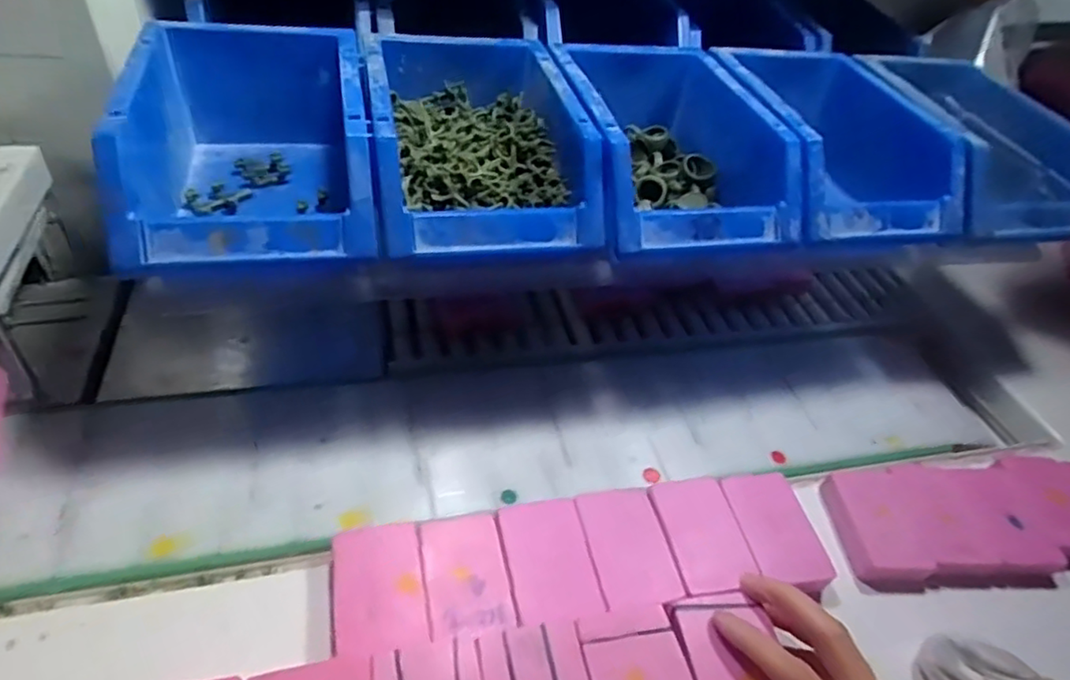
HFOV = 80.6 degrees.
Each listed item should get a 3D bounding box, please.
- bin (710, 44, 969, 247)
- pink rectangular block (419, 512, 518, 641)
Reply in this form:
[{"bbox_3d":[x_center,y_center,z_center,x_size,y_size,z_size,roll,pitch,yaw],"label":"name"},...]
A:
[{"bbox_3d":[0.204,-0.139,0.435,0.116,0.067,0.163,-6,45,-15],"label":"bin"},{"bbox_3d":[-0.037,0.125,0.337,0.043,0.008,0.070,-6,40,-16],"label":"pink rectangular block"}]

